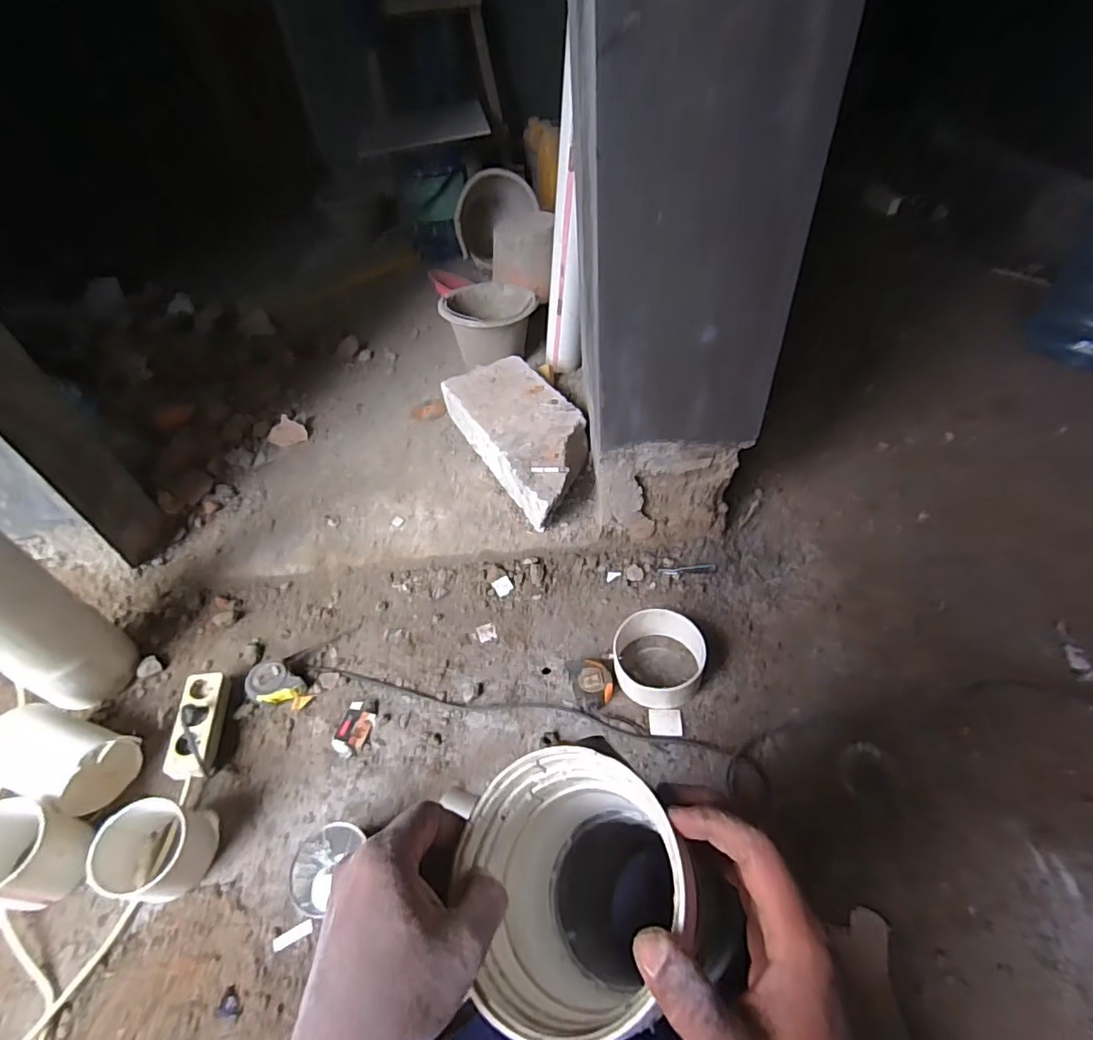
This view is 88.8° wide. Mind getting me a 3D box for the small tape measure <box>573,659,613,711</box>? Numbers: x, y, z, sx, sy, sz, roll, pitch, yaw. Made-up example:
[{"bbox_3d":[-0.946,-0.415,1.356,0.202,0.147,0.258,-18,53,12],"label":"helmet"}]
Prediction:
[{"bbox_3d":[0.076,0.270,0.912,0.062,0.035,0.071,-2,50,4],"label":"small tape measure"}]

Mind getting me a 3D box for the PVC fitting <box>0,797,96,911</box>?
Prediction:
[{"bbox_3d":[-0.714,0.455,0.760,0.111,0.124,0.110,-3,50,3],"label":"PVC fitting"}]

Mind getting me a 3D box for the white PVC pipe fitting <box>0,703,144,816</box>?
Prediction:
[{"bbox_3d":[-0.759,0.366,0.867,0.221,0.100,0.124,12,52,15],"label":"white PVC pipe fitting"}]

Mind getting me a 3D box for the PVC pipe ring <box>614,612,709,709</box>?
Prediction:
[{"bbox_3d":[0.181,0.224,0.906,0.146,0.072,0.146,-3,50,3],"label":"PVC pipe ring"}]

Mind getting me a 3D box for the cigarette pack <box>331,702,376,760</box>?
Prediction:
[{"bbox_3d":[-0.311,0.340,0.908,0.051,0.017,0.086,8,51,12],"label":"cigarette pack"}]

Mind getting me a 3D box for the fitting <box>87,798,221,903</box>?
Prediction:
[{"bbox_3d":[-0.537,0.451,0.766,0.105,0.109,0.113,-3,48,3],"label":"fitting"}]

